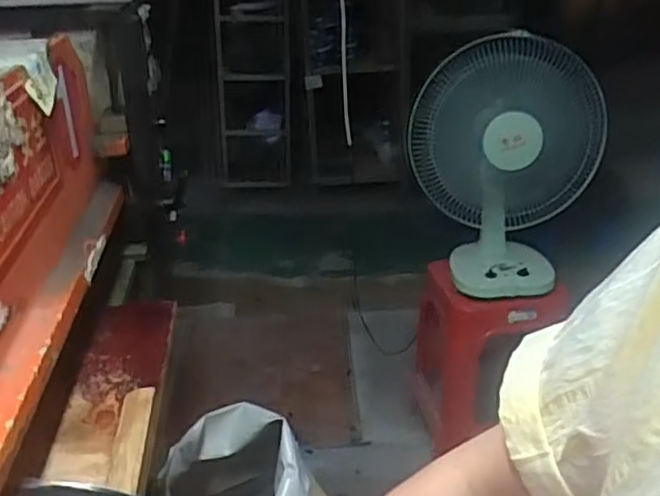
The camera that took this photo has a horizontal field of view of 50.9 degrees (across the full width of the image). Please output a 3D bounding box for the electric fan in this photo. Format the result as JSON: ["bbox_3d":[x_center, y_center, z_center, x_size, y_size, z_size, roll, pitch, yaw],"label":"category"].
[{"bbox_3d":[0.357,-0.168,1.459,0.363,0.512,0.233,10,17,12],"label":"electric fan"}]

